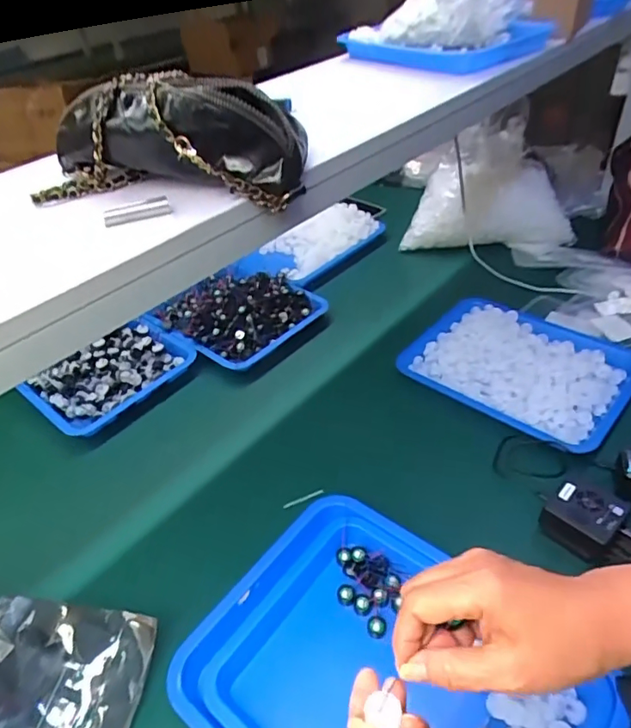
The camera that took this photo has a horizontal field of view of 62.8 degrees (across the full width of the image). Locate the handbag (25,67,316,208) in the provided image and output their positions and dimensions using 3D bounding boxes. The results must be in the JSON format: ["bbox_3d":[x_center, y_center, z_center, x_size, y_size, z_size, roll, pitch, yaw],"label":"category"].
[{"bbox_3d":[-0.128,-0.189,0.439,0.227,0.094,0.057,2,41,10],"label":"handbag"}]

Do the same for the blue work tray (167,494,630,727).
[{"bbox_3d":[0.070,0.321,0.520,0.383,0.050,0.295,25,50,31],"label":"blue work tray"}]

